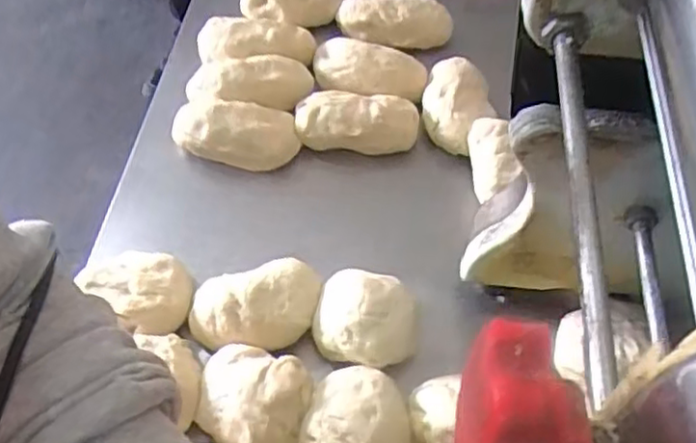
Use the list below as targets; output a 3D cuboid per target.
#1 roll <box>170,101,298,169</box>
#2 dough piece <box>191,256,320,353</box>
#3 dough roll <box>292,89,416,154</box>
[{"bbox_3d":[-0.092,-0.071,0.571,0.101,0.045,0.054,2,55,0],"label":"roll"},{"bbox_3d":[-0.062,0.061,0.478,0.091,0.045,0.064,-12,57,-10],"label":"dough piece"},{"bbox_3d":[0.007,-0.082,0.582,0.101,0.044,0.055,3,55,1],"label":"dough roll"}]

